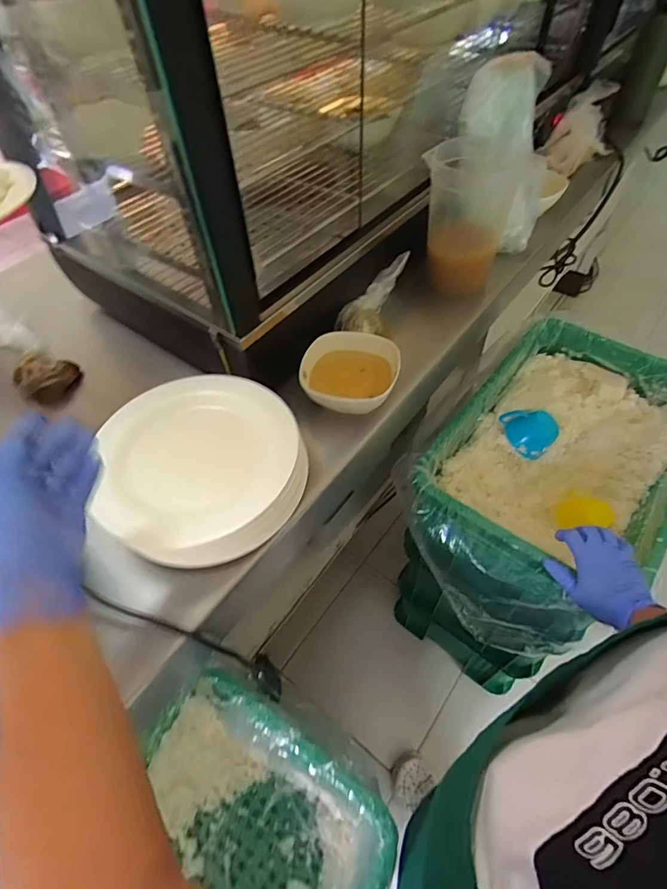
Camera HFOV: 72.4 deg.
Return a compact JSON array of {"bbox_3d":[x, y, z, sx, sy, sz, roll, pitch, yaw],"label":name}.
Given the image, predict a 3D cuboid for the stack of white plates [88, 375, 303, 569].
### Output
[{"bbox_3d":[-0.148,0.022,0.560,0.222,0.070,0.236,-7,53,-4],"label":"stack of white plates"}]

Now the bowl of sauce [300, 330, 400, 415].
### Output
[{"bbox_3d":[0.022,-0.089,0.661,0.134,0.076,0.129,-1,53,1],"label":"bowl of sauce"}]

